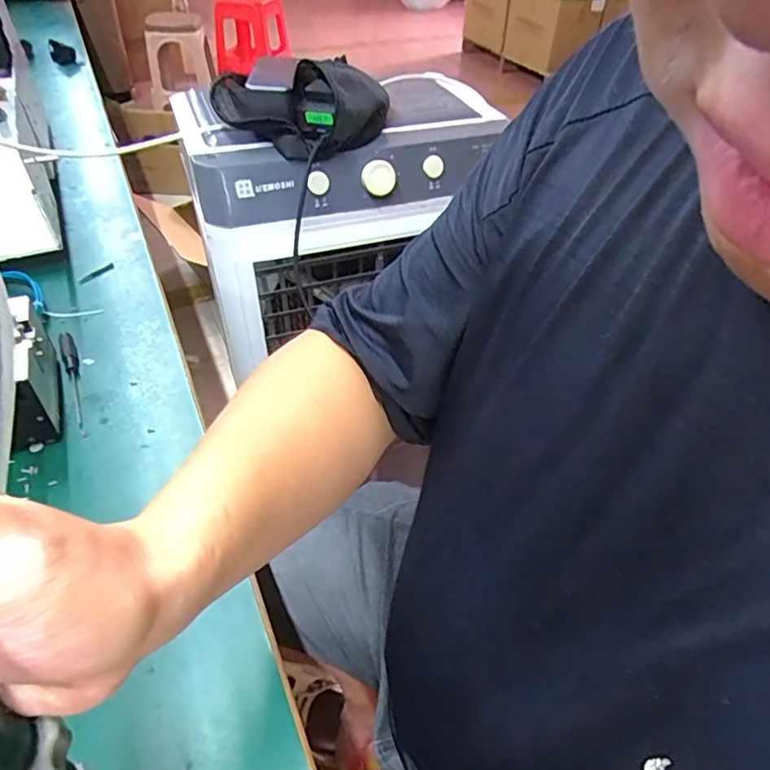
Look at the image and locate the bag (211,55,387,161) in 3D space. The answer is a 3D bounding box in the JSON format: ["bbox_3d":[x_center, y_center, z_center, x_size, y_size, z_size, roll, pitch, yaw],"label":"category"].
[{"bbox_3d":[-0.091,-0.331,0.652,0.186,0.064,0.144,-26,51,-26],"label":"bag"}]

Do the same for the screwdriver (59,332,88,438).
[{"bbox_3d":[-0.310,-0.008,0.549,0.015,0.019,0.146,-20,49,-23],"label":"screwdriver"}]

